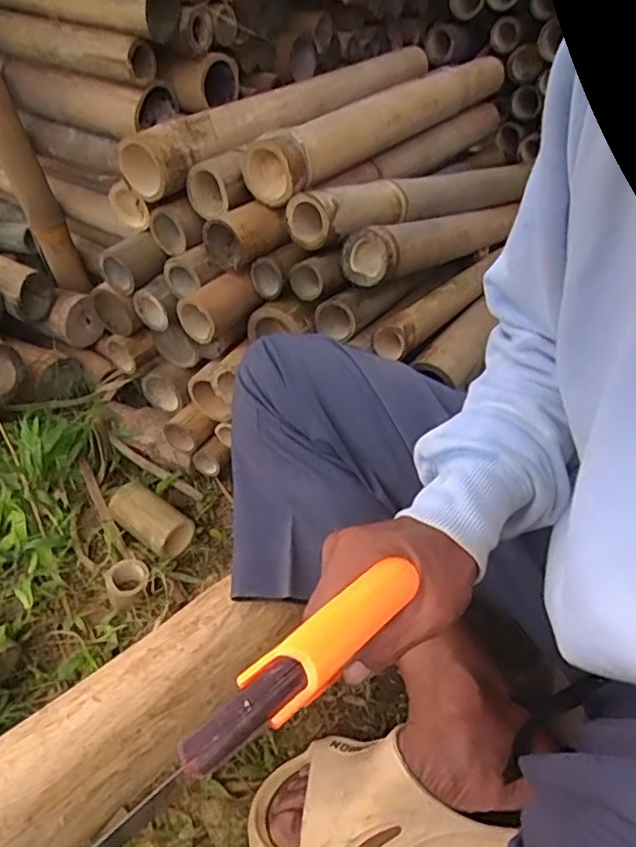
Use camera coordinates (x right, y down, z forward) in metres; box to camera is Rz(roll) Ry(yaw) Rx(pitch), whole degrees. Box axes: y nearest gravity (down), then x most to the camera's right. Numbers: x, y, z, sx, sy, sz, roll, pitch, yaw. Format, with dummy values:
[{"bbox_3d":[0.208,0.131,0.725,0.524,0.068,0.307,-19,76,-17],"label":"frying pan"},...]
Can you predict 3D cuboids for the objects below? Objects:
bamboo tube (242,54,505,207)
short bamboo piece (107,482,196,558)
[{"bbox_3d":[0.111,-0.421,0.804,0.069,0.077,0.604,25,43,23],"label":"bamboo tube"},{"bbox_3d":[-0.208,0.117,0.728,0.106,0.048,0.051,29,45,27],"label":"short bamboo piece"}]

